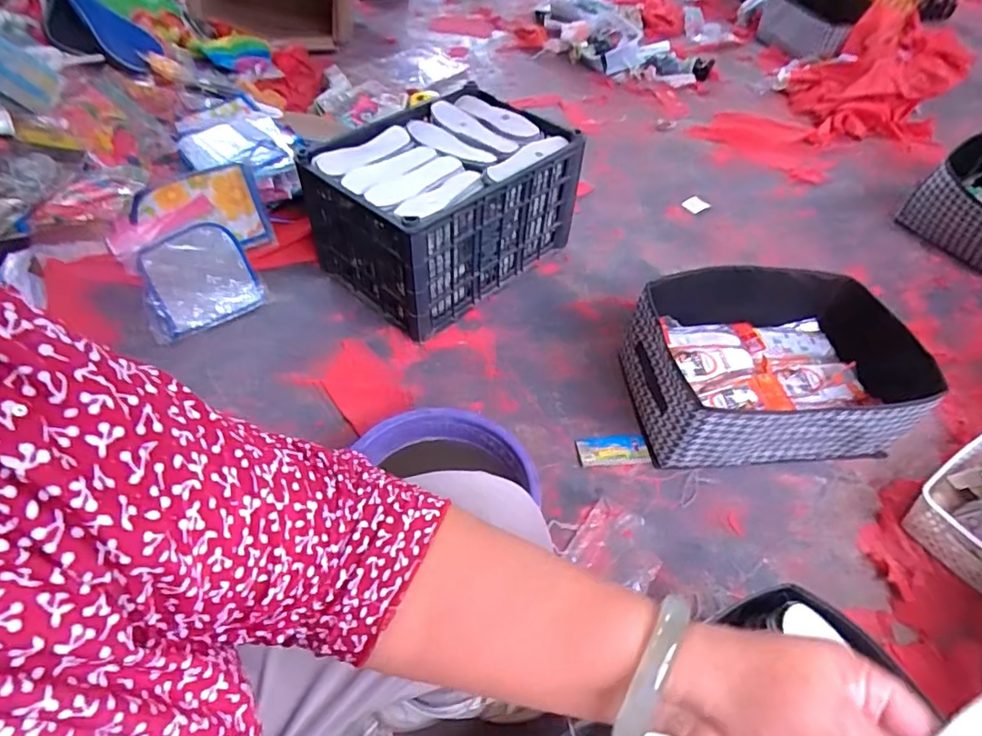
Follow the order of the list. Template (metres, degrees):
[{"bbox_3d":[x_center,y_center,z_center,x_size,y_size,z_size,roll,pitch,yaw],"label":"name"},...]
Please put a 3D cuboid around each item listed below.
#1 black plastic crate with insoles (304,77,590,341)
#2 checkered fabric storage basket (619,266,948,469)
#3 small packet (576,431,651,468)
[{"bbox_3d":[-0.099,-0.354,1.217,0.369,0.271,0.469,38,58,26],"label":"black plastic crate with insoles"},{"bbox_3d":[0.492,-0.007,0.986,0.459,0.162,0.322,-4,49,-6],"label":"checkered fabric storage basket"},{"bbox_3d":[0.212,0.143,0.975,0.120,0.012,0.058,-4,49,-6],"label":"small packet"}]

